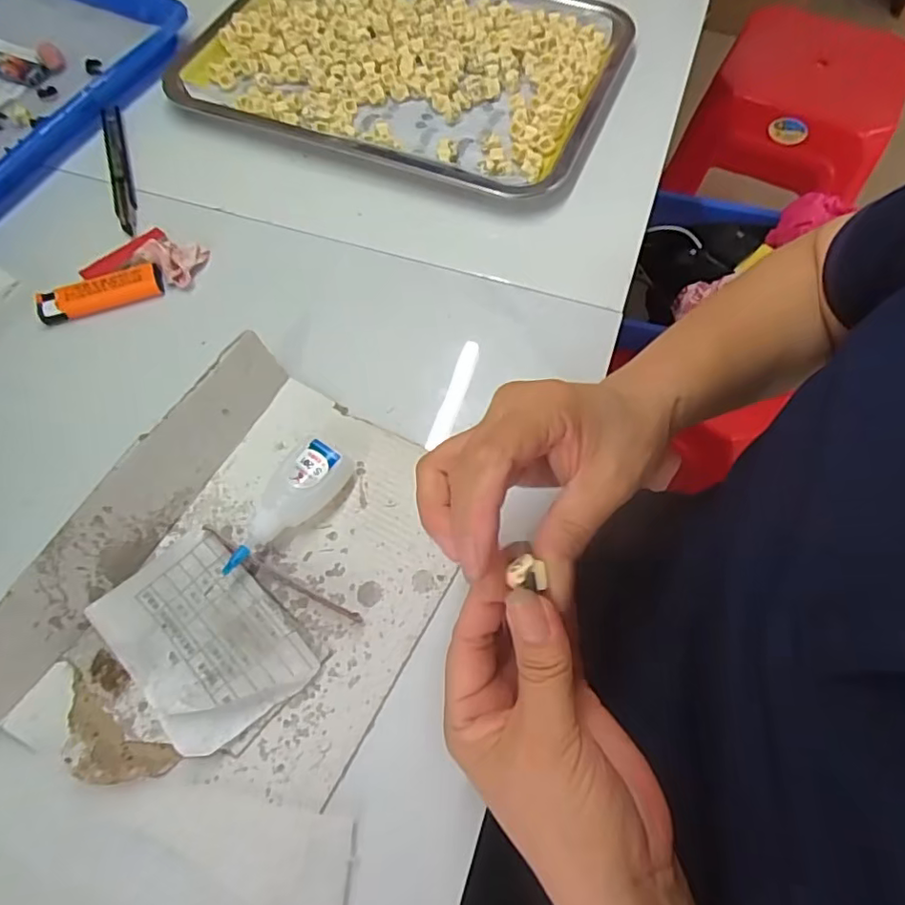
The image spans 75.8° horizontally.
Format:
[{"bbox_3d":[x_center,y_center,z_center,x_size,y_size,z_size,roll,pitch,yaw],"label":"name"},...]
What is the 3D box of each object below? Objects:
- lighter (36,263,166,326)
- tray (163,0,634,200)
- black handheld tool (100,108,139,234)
[{"bbox_3d":[-0.244,-0.111,0.407,0.081,0.017,0.024,-21,66,-9],"label":"lighter"},{"bbox_3d":[-0.042,-0.339,0.507,0.354,0.028,0.257,20,66,9],"label":"tray"},{"bbox_3d":[-0.267,-0.229,0.465,0.017,0.010,0.138,-19,66,-8],"label":"black handheld tool"}]

